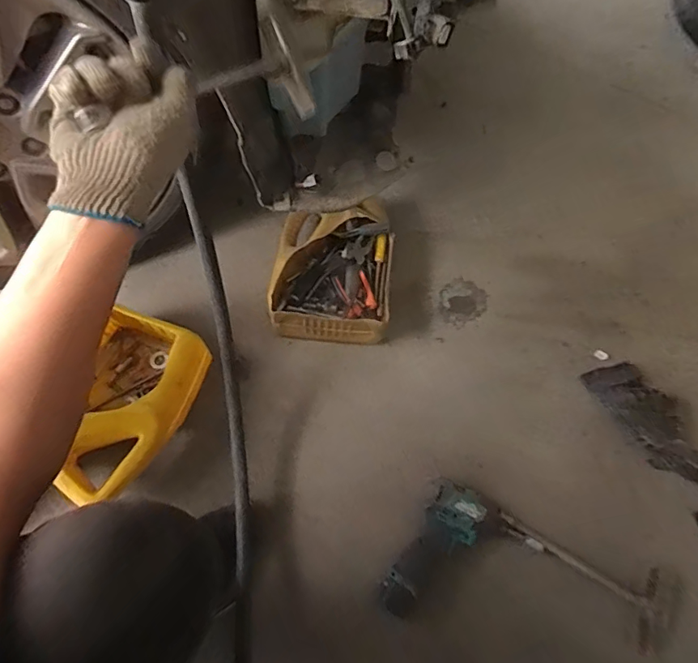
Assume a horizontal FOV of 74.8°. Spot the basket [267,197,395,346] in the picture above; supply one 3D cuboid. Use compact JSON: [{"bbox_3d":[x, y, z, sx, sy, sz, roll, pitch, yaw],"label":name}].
[{"bbox_3d":[-0.025,-0.116,0.848,0.215,0.089,0.266,6,67,-1],"label":"basket"}]

